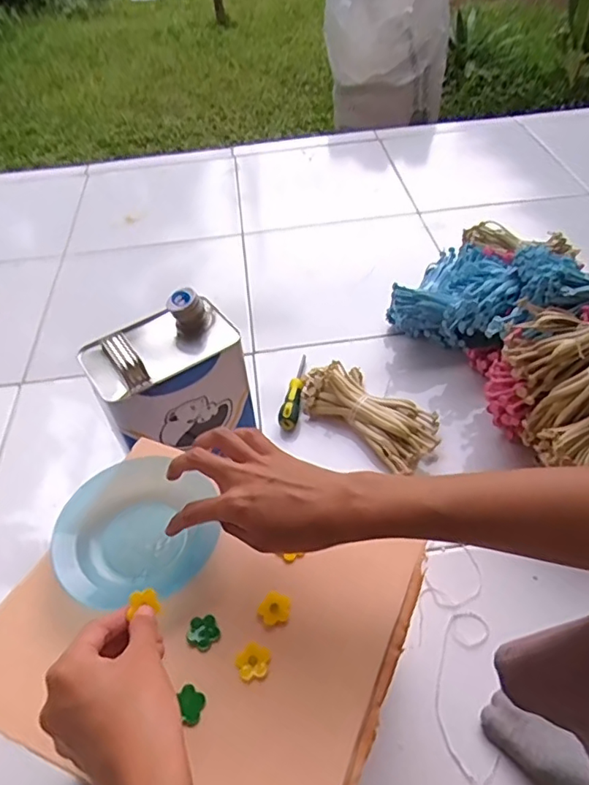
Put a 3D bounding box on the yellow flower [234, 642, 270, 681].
[{"bbox_3d":[-0.029,0.189,0.389,0.024,0.004,0.023,-3,47,3],"label":"yellow flower"}]

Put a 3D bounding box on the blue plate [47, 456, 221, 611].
[{"bbox_3d":[-0.129,0.110,0.451,0.123,0.025,0.116,-3,47,3],"label":"blue plate"}]

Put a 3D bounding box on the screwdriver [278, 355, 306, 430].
[{"bbox_3d":[0.002,-0.006,0.879,0.027,0.027,0.149,7,49,11],"label":"screwdriver"}]

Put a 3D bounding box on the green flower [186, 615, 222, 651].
[{"bbox_3d":[-0.066,0.174,0.404,0.023,0.005,0.023,-3,47,3],"label":"green flower"}]

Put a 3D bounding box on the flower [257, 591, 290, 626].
[{"bbox_3d":[-0.014,0.161,0.413,0.022,0.004,0.024,-3,47,3],"label":"flower"}]

